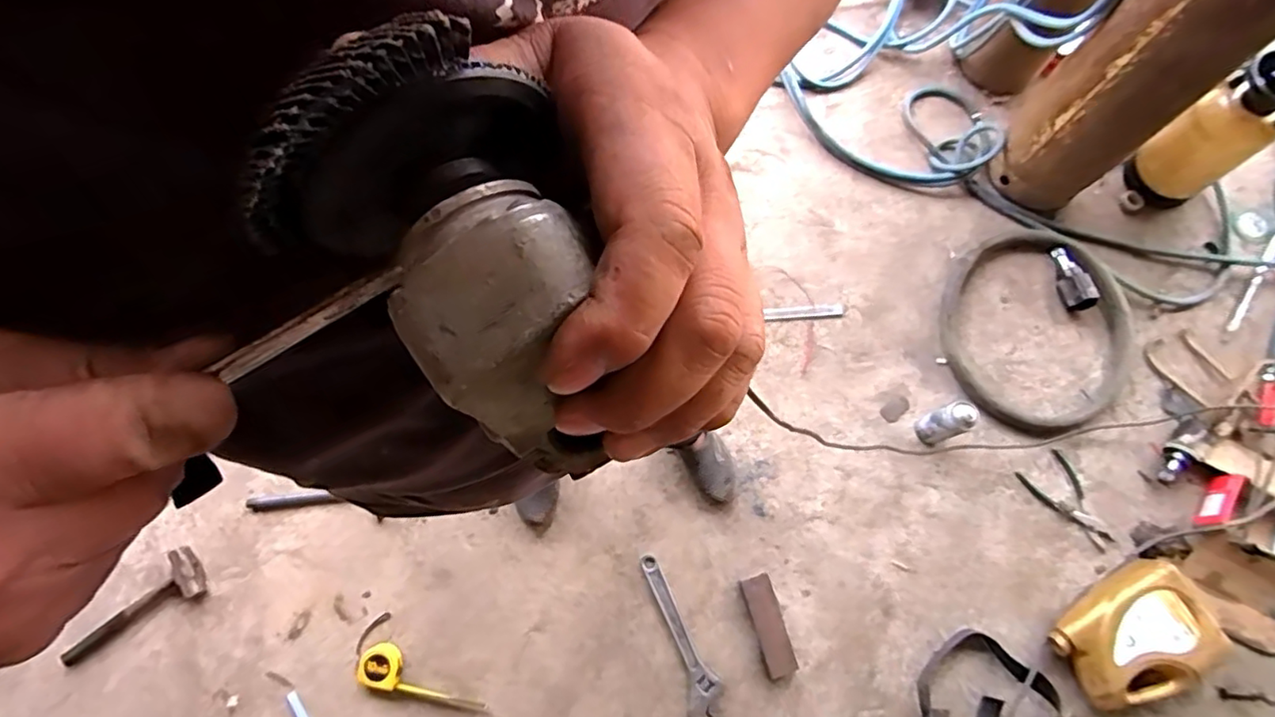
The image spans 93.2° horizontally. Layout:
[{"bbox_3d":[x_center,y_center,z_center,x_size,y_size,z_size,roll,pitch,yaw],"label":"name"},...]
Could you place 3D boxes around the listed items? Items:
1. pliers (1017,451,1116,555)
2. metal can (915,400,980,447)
[{"bbox_3d":[1.026,0.343,1.428,0.134,0.011,0.232,-31,77,-8],"label":"pliers"},{"bbox_3d":[0.705,0.146,1.375,0.069,0.178,0.069,0,74,0],"label":"metal can"}]

